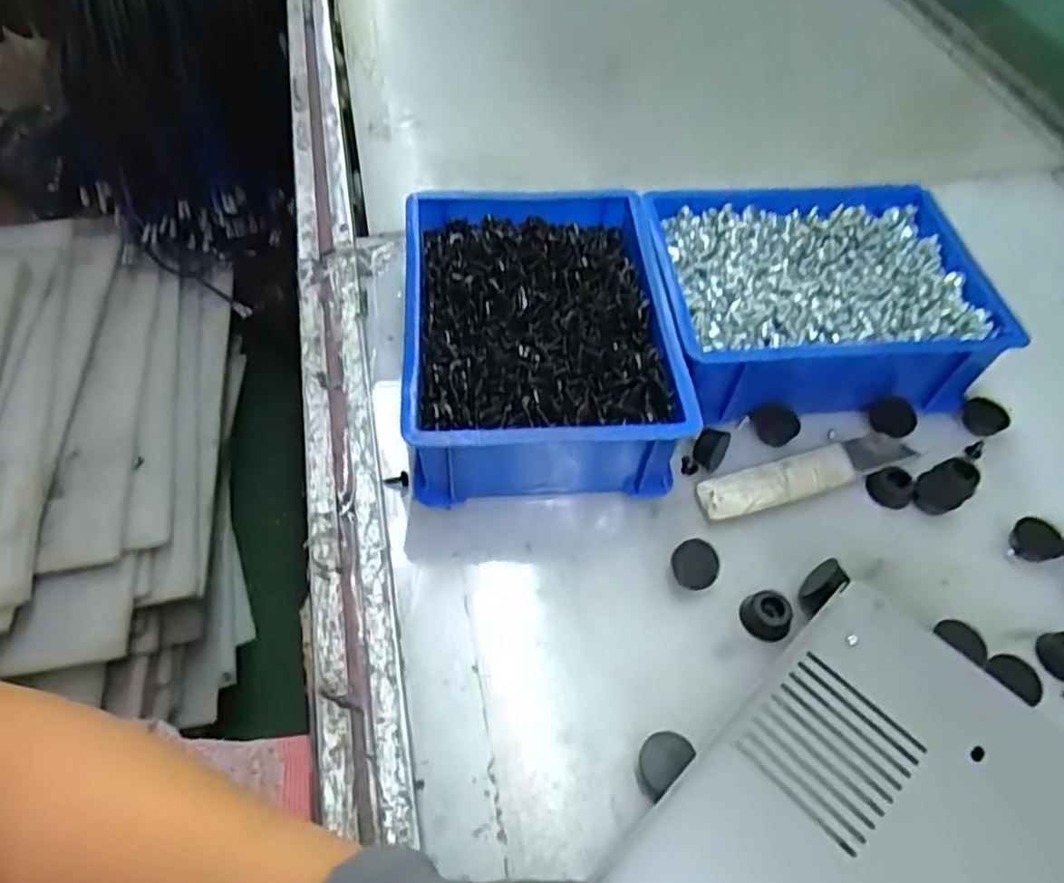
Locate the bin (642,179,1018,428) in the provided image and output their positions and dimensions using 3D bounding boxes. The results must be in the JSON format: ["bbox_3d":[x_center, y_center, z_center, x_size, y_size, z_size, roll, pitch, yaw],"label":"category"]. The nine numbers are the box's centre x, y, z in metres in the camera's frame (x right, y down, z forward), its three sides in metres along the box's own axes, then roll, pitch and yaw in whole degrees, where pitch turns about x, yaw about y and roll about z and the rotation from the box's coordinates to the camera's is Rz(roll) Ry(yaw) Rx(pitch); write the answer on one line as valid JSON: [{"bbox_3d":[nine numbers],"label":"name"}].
[{"bbox_3d":[0.168,-0.089,0.449,0.190,0.061,0.141,-5,54,-6],"label":"bin"}]

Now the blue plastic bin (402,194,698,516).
[{"bbox_3d":[0.002,-0.060,0.422,0.145,0.064,0.196,-3,54,-5],"label":"blue plastic bin"}]

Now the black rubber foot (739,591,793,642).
[{"bbox_3d":[0.115,0.085,0.354,0.022,0.010,0.023,1,54,-1],"label":"black rubber foot"}]

